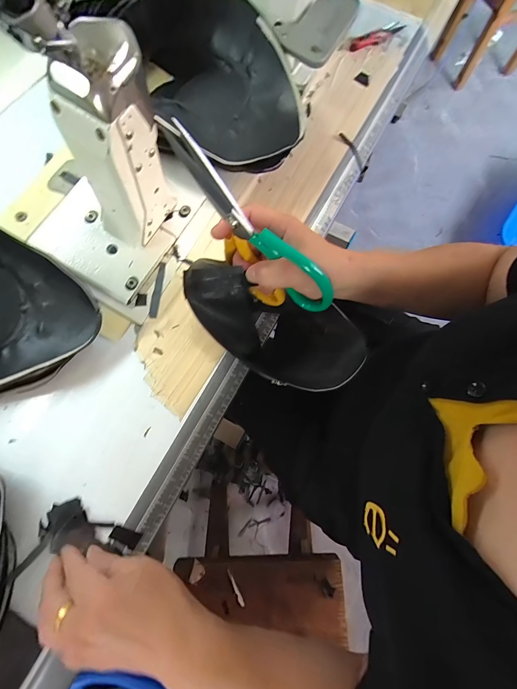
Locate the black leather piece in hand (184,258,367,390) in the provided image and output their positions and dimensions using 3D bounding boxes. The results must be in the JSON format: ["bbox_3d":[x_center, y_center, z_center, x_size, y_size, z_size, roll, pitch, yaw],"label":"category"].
[{"bbox_3d":[0.027,-0.018,0.358,0.233,0.071,0.105,22,72,-32],"label":"black leather piece in hand"}]

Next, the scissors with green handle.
[{"bbox_3d":[-0.009,-0.091,0.261,0.091,0.195,0.016,16,70,46],"label":"scissors with green handle"}]

